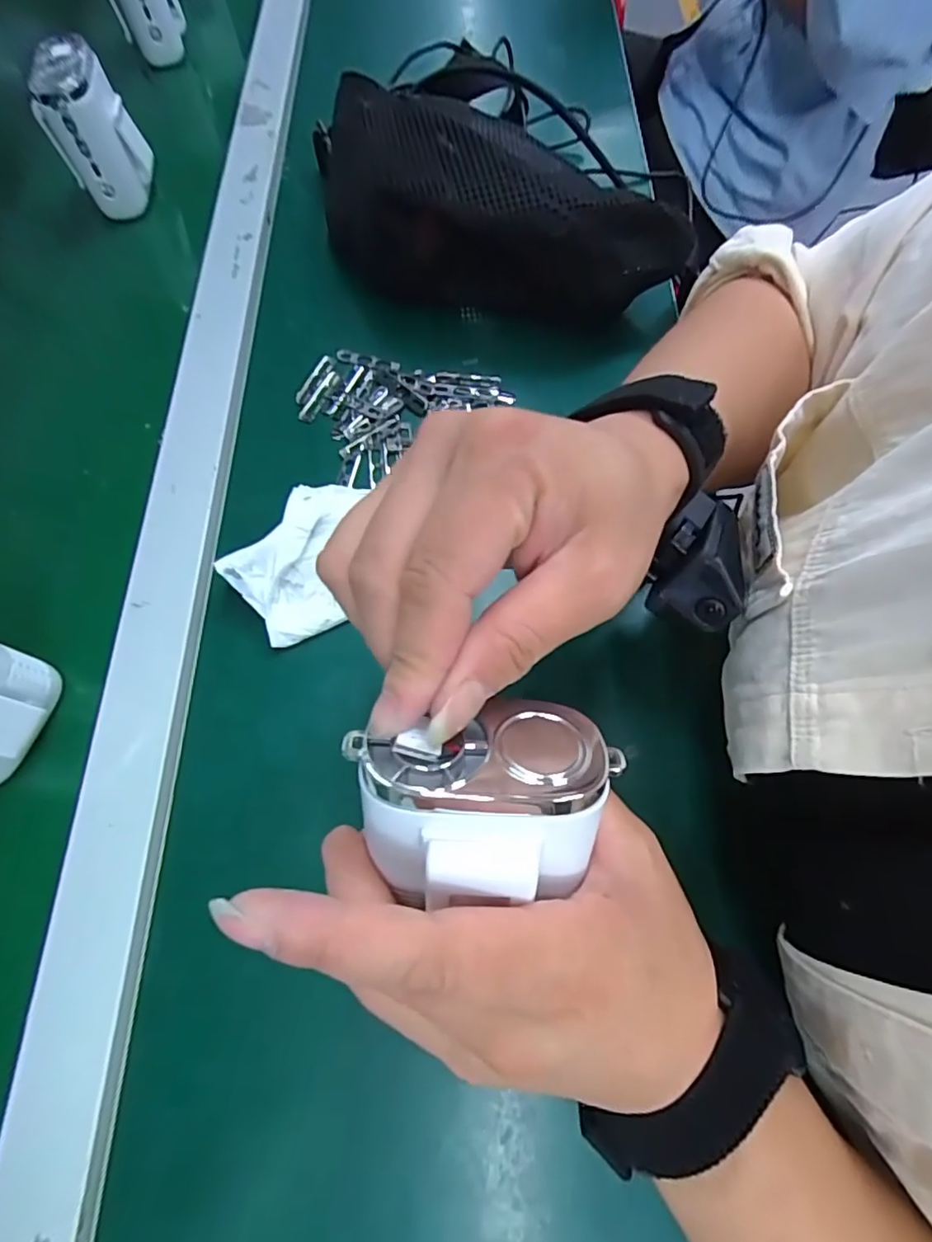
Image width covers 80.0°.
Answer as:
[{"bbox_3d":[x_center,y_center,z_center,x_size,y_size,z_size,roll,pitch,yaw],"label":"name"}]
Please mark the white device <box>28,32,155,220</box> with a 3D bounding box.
[{"bbox_3d":[-0.272,-0.358,0.409,0.060,0.083,0.052,-31,72,-11],"label":"white device"}]

